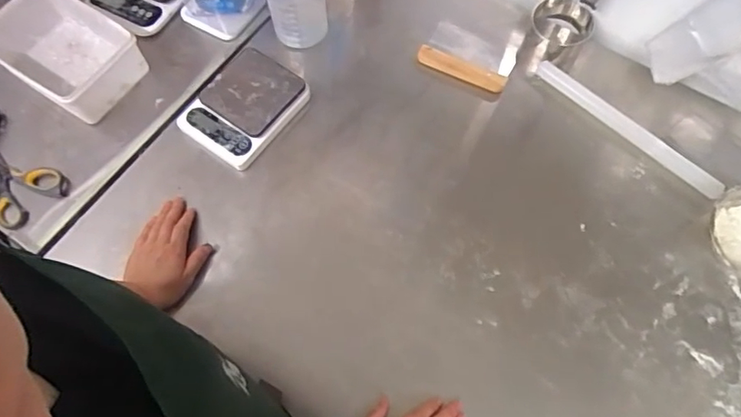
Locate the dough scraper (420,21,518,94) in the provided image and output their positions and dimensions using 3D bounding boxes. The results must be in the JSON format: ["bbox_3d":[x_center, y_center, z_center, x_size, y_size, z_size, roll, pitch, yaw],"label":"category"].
[{"bbox_3d":[0.171,-0.271,0.850,0.146,0.017,0.128,22,70,10],"label":"dough scraper"}]

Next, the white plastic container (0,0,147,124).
[{"bbox_3d":[-0.478,-0.247,0.808,0.211,0.082,0.140,34,72,14],"label":"white plastic container"}]

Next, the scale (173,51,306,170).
[{"bbox_3d":[-0.199,-0.159,0.793,0.143,0.043,0.173,35,73,14],"label":"scale"}]

